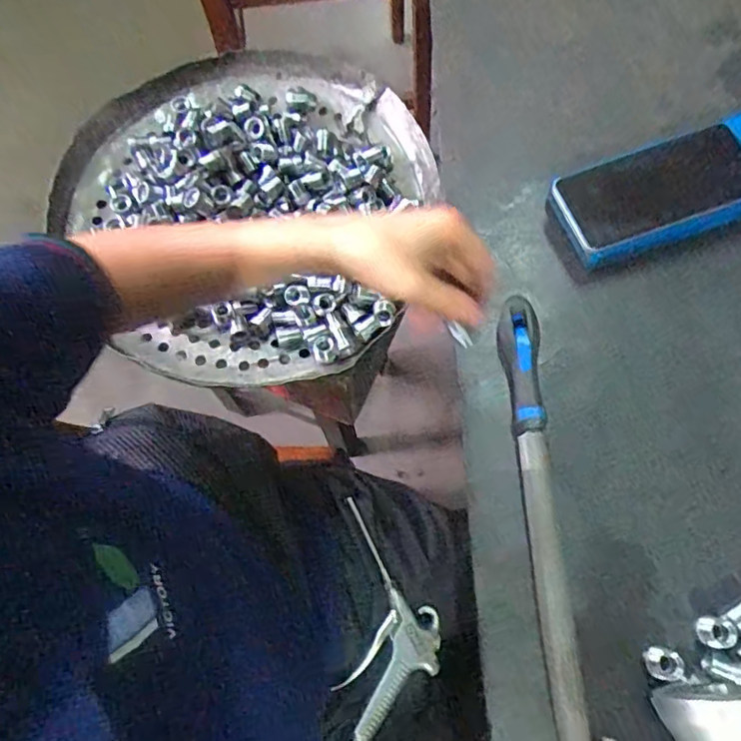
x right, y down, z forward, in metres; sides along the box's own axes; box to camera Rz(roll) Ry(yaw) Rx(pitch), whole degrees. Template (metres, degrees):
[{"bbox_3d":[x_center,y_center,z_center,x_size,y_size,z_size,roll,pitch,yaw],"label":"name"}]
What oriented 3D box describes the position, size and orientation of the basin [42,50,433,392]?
[{"bbox_3d":[-0.124,-0.157,0.583,0.381,0.059,0.352,-1,69,2],"label":"basin"}]

